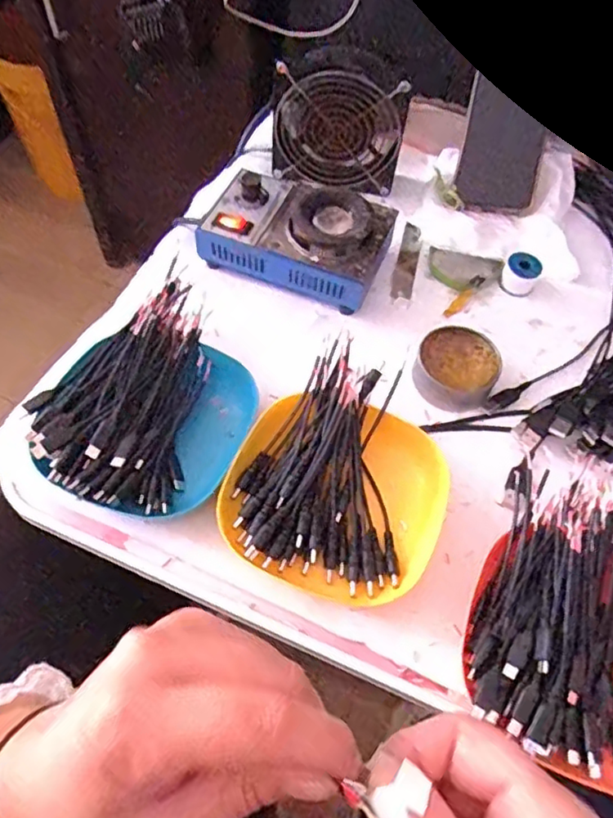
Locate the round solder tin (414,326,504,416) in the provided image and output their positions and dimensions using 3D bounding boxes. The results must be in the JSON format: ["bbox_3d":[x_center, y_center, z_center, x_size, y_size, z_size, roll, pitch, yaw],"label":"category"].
[{"bbox_3d":[0.118,-0.032,0.490,0.062,0.020,0.066,1,59,-2],"label":"round solder tin"}]

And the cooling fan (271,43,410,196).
[{"bbox_3d":[0.028,-0.259,0.566,0.116,0.117,0.035,8,59,2],"label":"cooling fan"}]

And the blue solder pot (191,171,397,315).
[{"bbox_3d":[-0.008,-0.150,0.534,0.146,0.052,0.100,19,60,9],"label":"blue solder pot"}]

